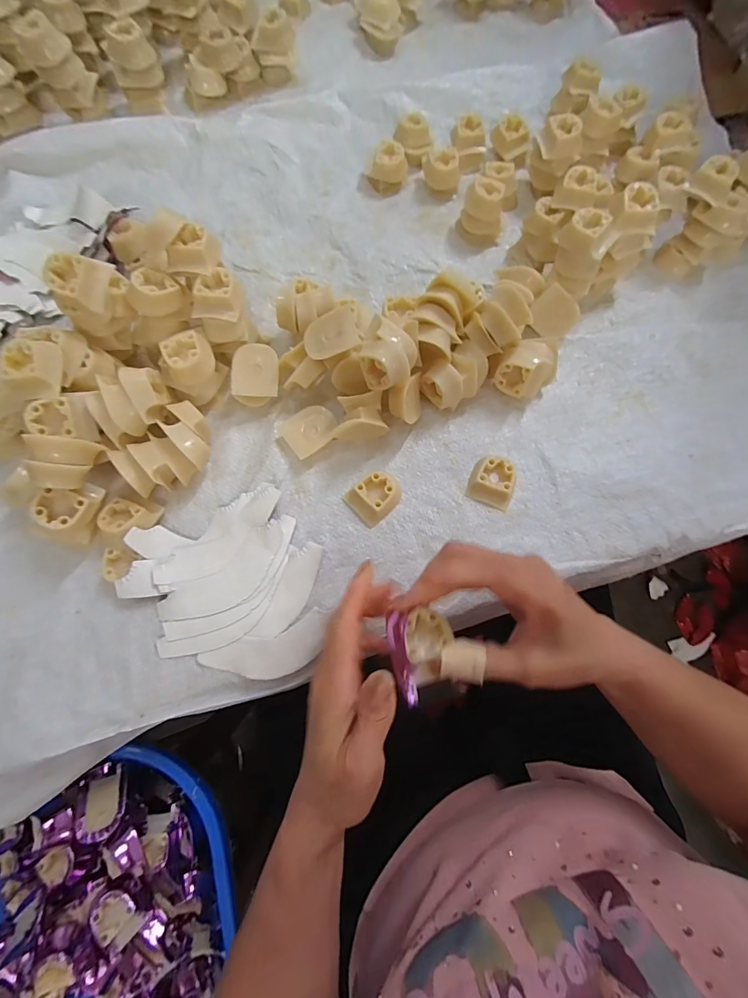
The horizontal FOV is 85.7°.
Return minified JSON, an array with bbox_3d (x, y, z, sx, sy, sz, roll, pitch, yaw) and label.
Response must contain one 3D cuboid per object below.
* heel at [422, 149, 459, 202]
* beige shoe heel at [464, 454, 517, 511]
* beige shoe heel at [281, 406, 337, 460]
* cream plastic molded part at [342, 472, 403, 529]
[{"bbox_3d":[0.074,-0.358,0.442,0.032,0.032,0.040,-17,74,-6],"label":"heel"},{"bbox_3d":[0.105,-0.016,0.353,0.038,0.018,0.041,20,74,5],"label":"beige shoe heel"},{"bbox_3d":[-0.057,-0.061,0.363,0.046,0.015,0.042,-35,77,-11],"label":"beige shoe heel"},{"bbox_3d":[0.003,-0.003,0.348,0.047,0.016,0.036,-40,78,-12],"label":"cream plastic molded part"}]

